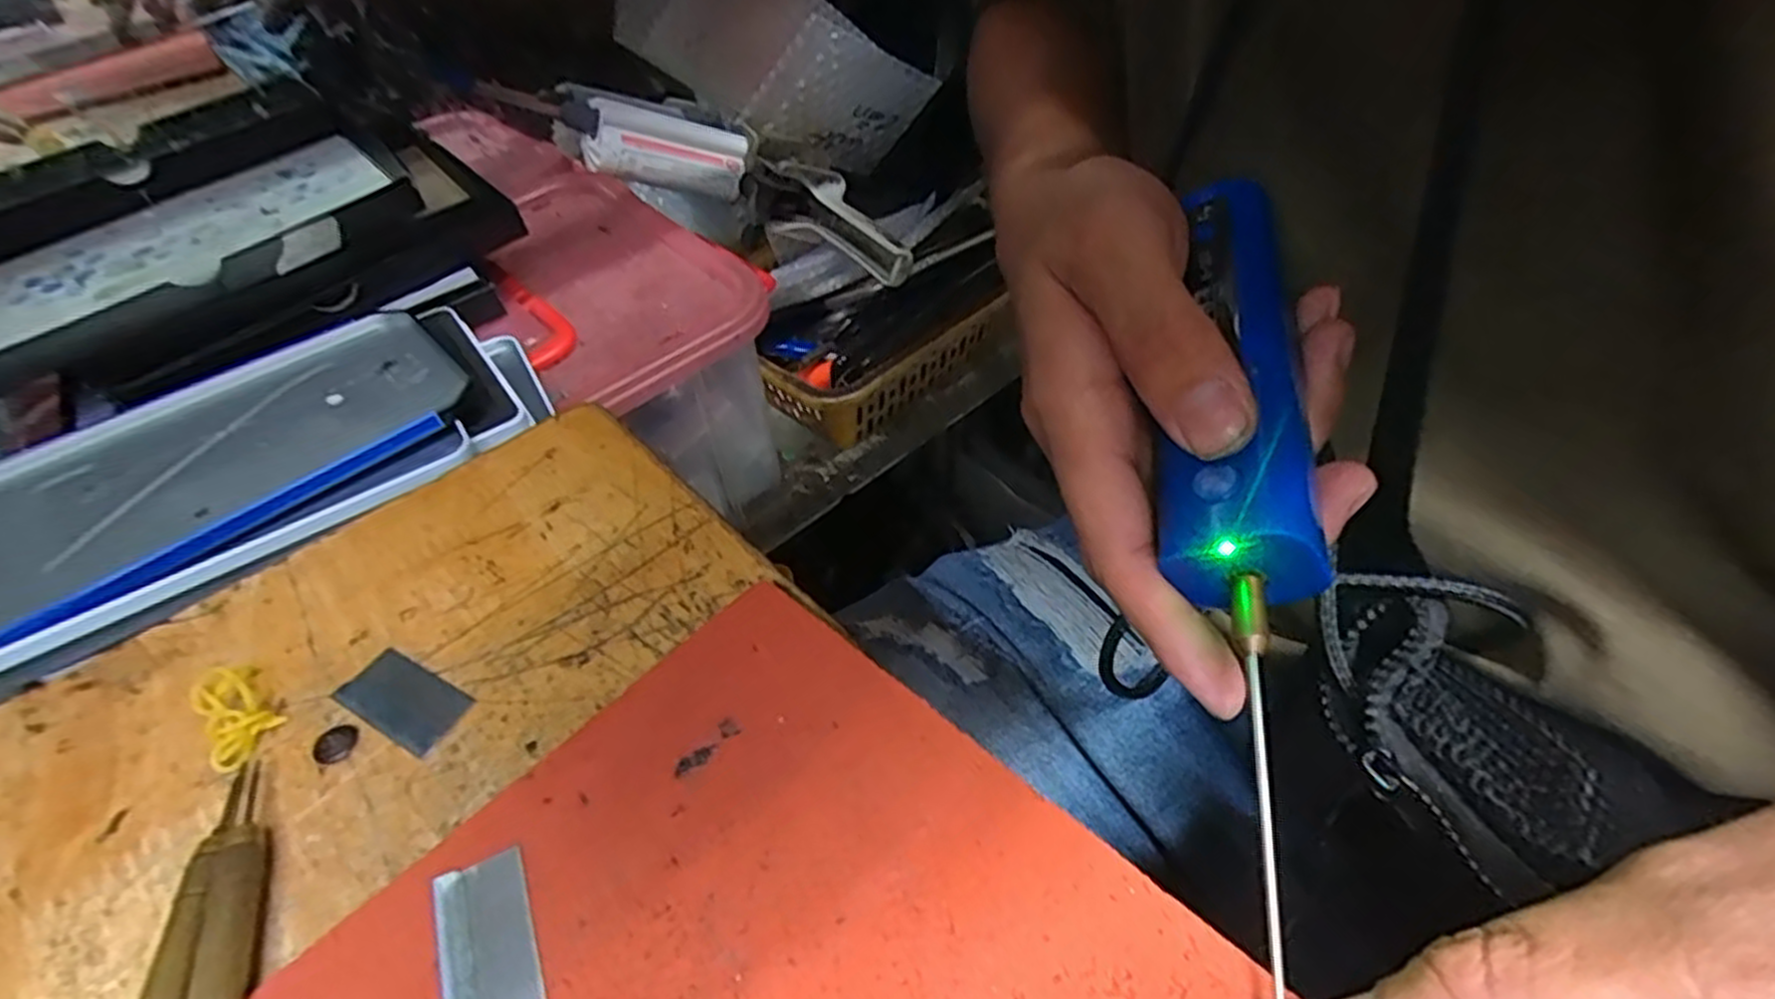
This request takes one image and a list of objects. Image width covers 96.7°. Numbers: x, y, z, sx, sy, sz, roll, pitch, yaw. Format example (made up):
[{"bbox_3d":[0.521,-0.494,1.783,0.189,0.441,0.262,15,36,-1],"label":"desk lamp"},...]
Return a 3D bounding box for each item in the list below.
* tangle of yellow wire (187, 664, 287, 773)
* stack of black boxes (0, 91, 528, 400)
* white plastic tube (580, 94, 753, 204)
[{"bbox_3d":[-0.174,0.056,0.209,0.027,0.010,0.018,27,53,28],"label":"tangle of yellow wire"},{"bbox_3d":[-0.298,-0.113,0.360,0.226,0.064,0.126,-33,51,-25],"label":"stack of black boxes"},{"bbox_3d":[-0.139,-0.219,0.498,0.102,0.042,0.014,-6,37,-40],"label":"white plastic tube"}]

